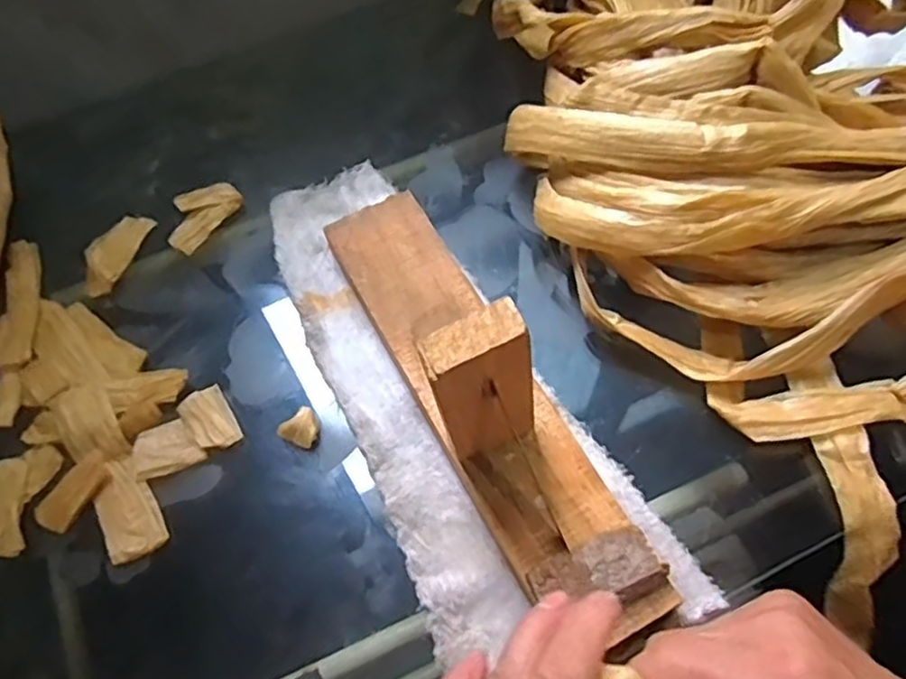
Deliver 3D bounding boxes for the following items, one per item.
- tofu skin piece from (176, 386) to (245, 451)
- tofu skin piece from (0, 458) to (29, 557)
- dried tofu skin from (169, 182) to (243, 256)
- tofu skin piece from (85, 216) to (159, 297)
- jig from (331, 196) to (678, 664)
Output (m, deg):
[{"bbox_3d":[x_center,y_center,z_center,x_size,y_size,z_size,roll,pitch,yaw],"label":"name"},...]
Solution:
[{"bbox_3d":[-0.135,0.044,0.400,0.024,0.007,0.038,-30,64,-12],"label":"tofu skin piece"},{"bbox_3d":[-0.237,0.087,0.381,0.020,0.004,0.051,-16,62,-5],"label":"tofu skin piece"},{"bbox_3d":[-0.166,-0.083,0.473,0.036,0.009,0.054,36,69,20],"label":"dried tofu skin"},{"bbox_3d":[-0.217,-0.056,0.460,0.025,0.011,0.063,10,63,9],"label":"tofu skin piece"},{"bbox_3d":[0.009,0.005,0.346,0.062,0.118,0.273,-27,59,-11],"label":"jig"}]

